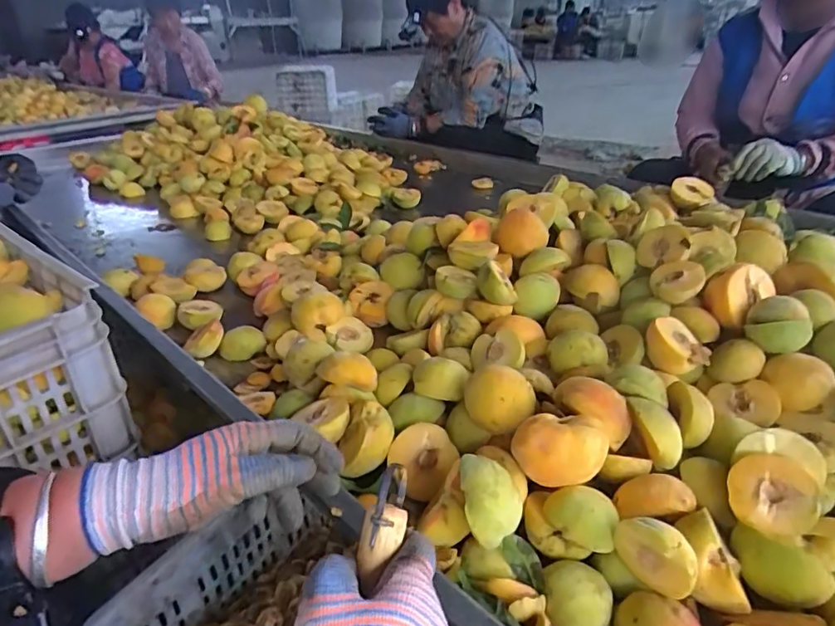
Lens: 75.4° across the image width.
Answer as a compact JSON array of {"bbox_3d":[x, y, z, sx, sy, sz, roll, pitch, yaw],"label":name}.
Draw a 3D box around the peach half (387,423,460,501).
[{"bbox_3d":[0.009,0.143,0.530,0.057,0.034,0.062,-38,68,-6],"label":"peach half"}]

